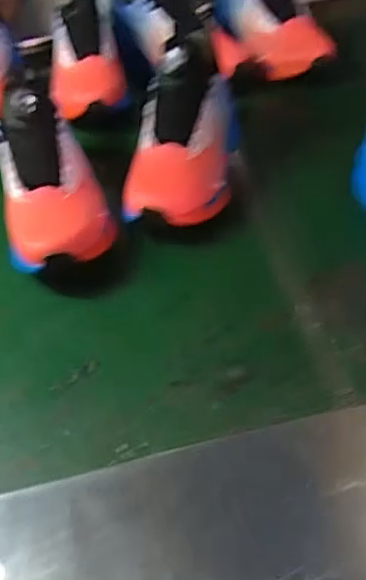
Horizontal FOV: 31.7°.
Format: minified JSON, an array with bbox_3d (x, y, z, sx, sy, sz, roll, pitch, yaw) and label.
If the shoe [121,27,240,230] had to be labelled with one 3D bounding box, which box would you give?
[{"bbox_3d":[0.002,-0.173,0.692,0.099,0.142,0.233,3,45,11],"label":"shoe"}]

